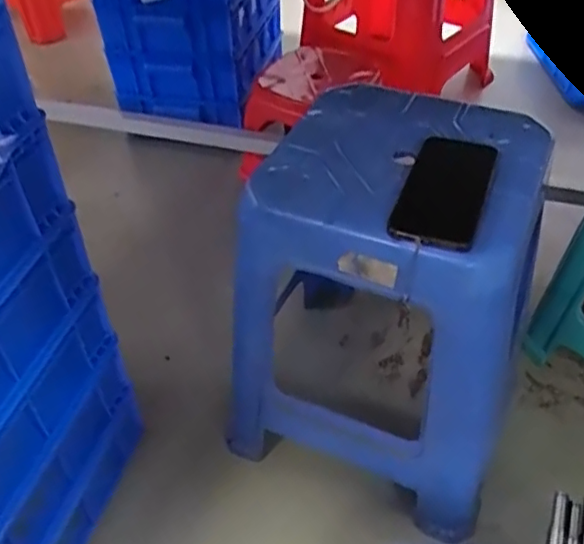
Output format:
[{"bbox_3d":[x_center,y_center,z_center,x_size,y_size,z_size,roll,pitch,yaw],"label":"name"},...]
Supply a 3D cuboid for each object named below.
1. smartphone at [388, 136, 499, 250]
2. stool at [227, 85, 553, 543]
[{"bbox_3d":[0.145,-0.078,0.580,0.072,0.016,0.145,15,48,17],"label":"smartphone"},{"bbox_3d":[0.120,0.040,0.743,0.316,0.401,0.304,19,49,20],"label":"stool"}]

